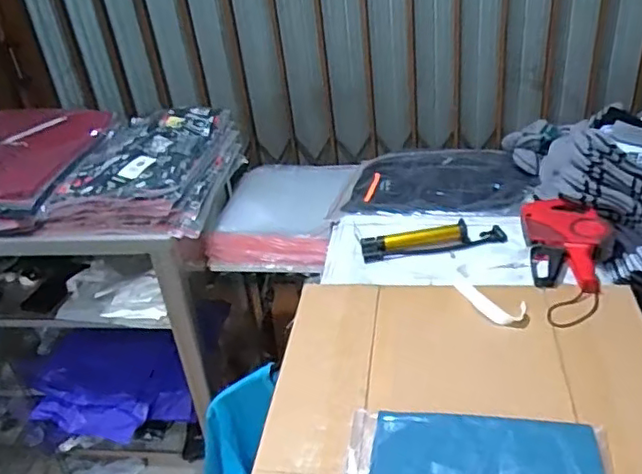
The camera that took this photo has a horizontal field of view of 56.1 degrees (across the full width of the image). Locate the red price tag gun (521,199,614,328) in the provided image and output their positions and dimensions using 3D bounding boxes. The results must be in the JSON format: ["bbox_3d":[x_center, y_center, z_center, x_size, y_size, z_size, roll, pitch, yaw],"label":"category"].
[{"bbox_3d":[0.401,0.026,0.955,0.129,0.046,0.281,-1,33,10],"label":"red price tag gun"}]

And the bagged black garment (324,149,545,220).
[{"bbox_3d":[0.230,-0.103,1.236,0.386,0.052,0.282,9,36,23],"label":"bagged black garment"}]

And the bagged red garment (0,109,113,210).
[{"bbox_3d":[-0.630,-0.169,1.224,0.290,0.054,0.408,-2,33,9],"label":"bagged red garment"}]

